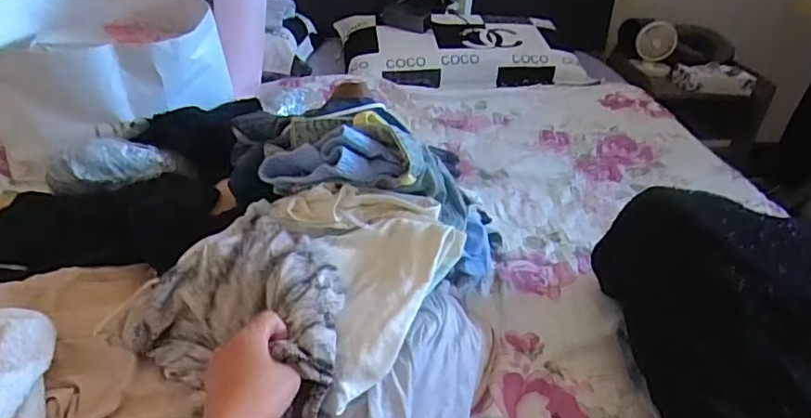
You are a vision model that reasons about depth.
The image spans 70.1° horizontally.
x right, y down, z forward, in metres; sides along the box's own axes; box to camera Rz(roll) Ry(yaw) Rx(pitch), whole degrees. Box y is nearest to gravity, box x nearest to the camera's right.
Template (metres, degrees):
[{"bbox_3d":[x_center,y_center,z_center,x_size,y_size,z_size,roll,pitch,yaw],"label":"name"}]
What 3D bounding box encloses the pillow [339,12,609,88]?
[{"bbox_3d":[0.146,-0.427,1.542,0.616,0.105,0.349,-1,33,-9],"label":"pillow"}]

